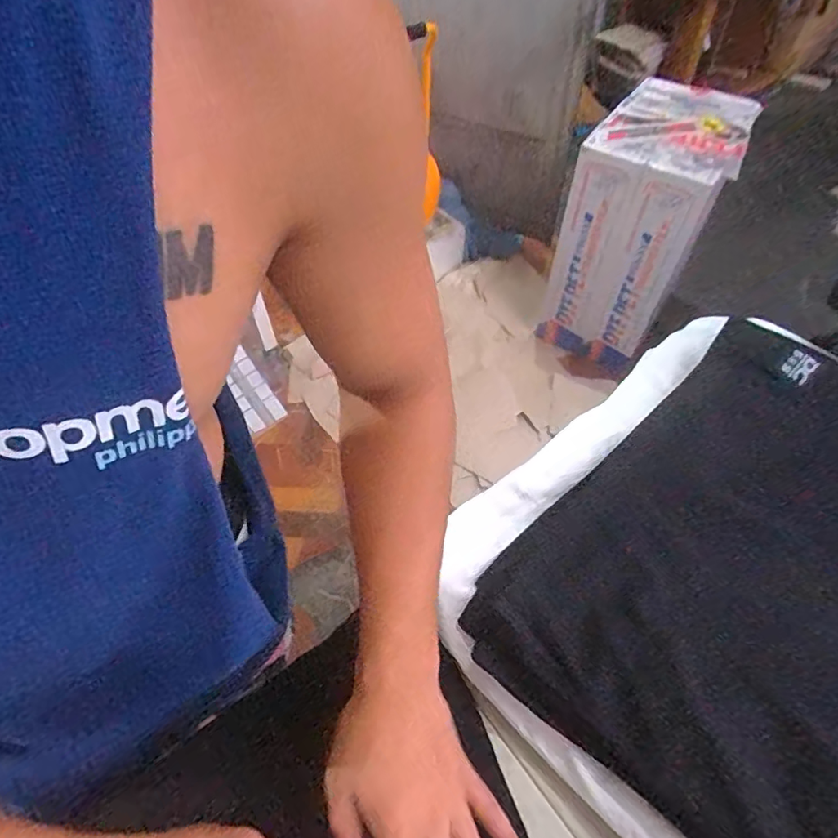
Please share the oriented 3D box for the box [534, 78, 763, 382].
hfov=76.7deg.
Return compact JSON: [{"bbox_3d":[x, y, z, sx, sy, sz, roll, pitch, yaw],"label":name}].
[{"bbox_3d":[0.641,-0.533,1.581,0.350,0.695,0.536,26,57,20],"label":"box"}]

